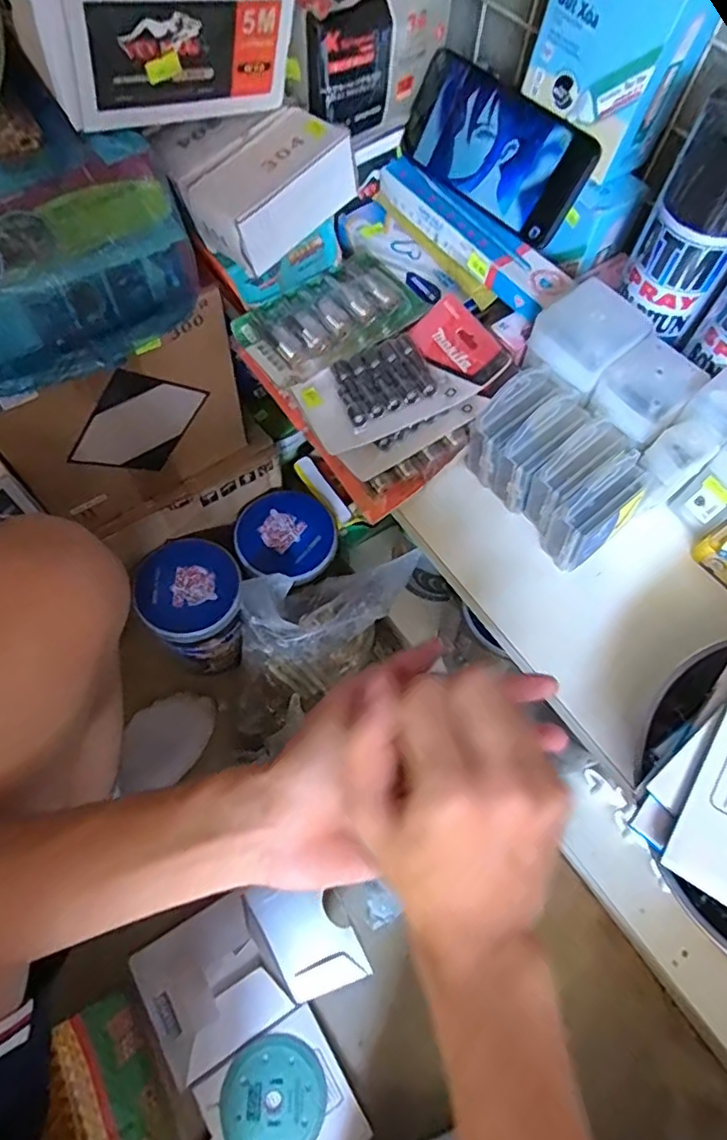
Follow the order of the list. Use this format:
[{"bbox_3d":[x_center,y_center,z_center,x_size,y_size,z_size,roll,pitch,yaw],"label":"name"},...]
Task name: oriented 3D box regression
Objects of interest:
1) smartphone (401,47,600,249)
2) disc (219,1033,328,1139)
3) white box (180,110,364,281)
[{"bbox_3d":[0.098,-0.327,0.459,0.171,0.074,0.016,48,38,19],"label":"smartphone"},{"bbox_3d":[-0.088,0.520,0.580,0.100,0.004,0.097,1,65,-2],"label":"disc"},{"bbox_3d":[-0.070,-0.281,0.437,0.118,0.050,0.079,-42,71,-9],"label":"white box"}]

